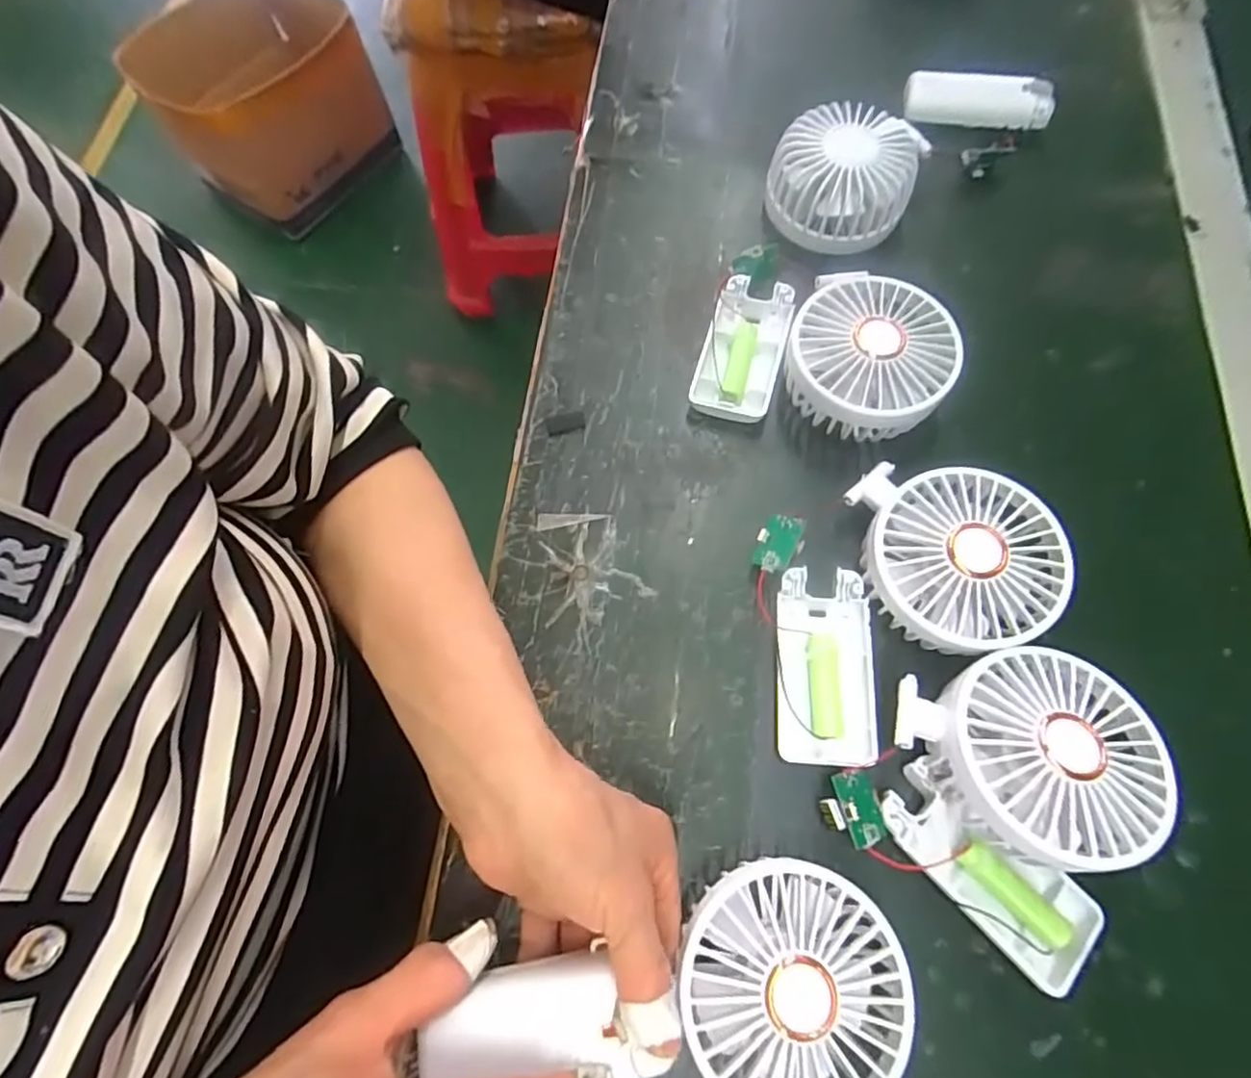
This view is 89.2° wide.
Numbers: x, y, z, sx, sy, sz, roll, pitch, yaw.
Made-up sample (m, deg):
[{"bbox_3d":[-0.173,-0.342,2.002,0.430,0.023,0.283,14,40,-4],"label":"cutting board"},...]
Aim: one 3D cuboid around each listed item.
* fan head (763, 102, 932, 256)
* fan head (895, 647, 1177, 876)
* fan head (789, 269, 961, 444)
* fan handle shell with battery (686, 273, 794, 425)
[{"bbox_3d":[0.132,-0.221,0.390,0.083,0.043,0.079,0,70,1],"label":"fan head"},{"bbox_3d":[0.172,0.096,0.277,0.100,0.055,0.088,-11,70,-3],"label":"fan head"},{"bbox_3d":[0.132,-0.096,0.353,0.083,0.046,0.083,0,70,1],"label":"fan head"},{"bbox_3d":[0.070,-0.112,0.375,0.045,0.016,0.090,16,71,7],"label":"fan handle shell with battery"}]

